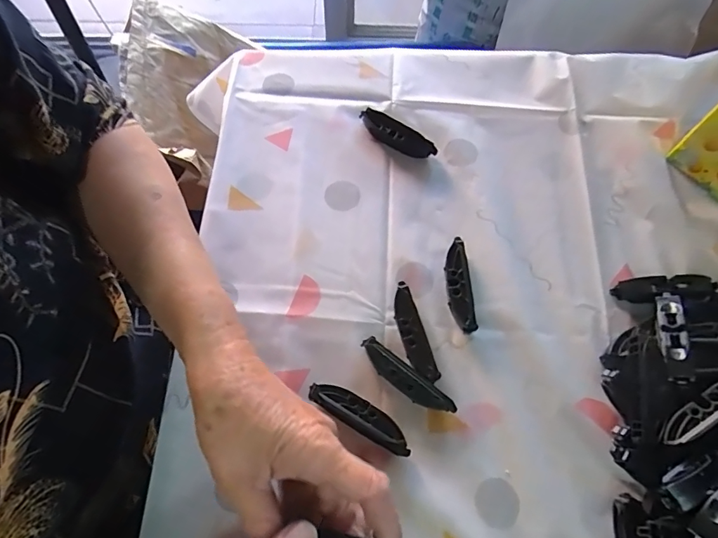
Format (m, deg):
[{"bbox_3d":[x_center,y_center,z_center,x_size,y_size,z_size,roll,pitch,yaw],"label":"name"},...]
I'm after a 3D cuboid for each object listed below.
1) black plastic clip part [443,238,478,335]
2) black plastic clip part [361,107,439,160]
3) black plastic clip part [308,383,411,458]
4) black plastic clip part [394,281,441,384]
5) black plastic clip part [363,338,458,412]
[{"bbox_3d":[0.081,0.013,0.364,0.018,0.015,0.078,-3,66,-2],"label":"black plastic clip part"},{"bbox_3d":[0.036,-0.130,0.428,0.080,0.016,0.019,34,70,14],"label":"black plastic clip part"},{"bbox_3d":[0.001,0.107,0.324,0.080,0.015,0.021,29,69,12],"label":"black plastic clip part"},{"bbox_3d":[0.041,0.049,0.347,0.018,0.017,0.079,-16,67,-8],"label":"black plastic clip part"},{"bbox_3d":[0.035,0.083,0.334,0.081,0.017,0.017,35,70,14],"label":"black plastic clip part"}]

